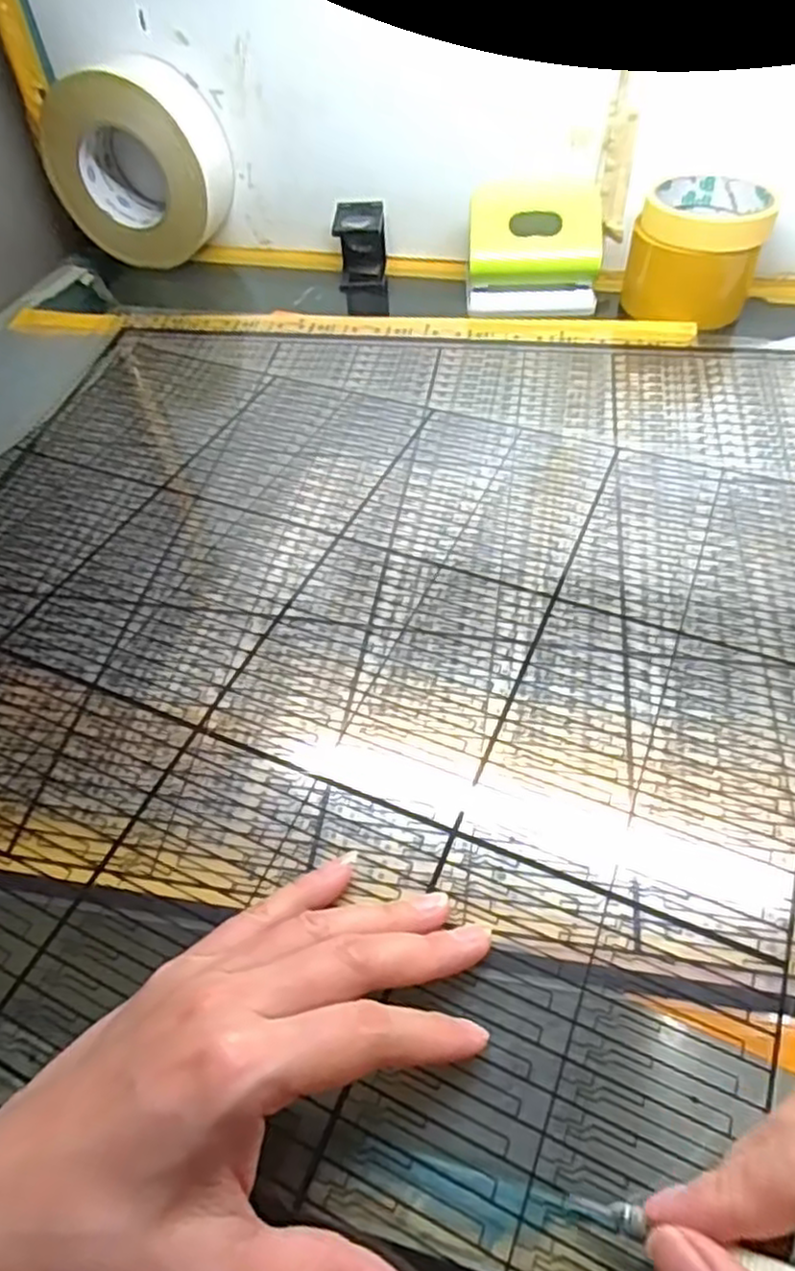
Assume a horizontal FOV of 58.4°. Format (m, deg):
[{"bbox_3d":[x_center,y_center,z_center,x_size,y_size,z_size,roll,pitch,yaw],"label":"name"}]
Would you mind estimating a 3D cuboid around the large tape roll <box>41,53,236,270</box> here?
[{"bbox_3d":[-0.218,-0.394,0.602,0.145,0.134,0.053,9,52,11],"label":"large tape roll"}]

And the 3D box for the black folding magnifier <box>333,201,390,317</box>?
[{"bbox_3d":[-0.030,-0.320,0.617,0.042,0.092,0.034,-2,50,2],"label":"black folding magnifier"}]

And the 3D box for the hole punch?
[{"bbox_3d":[0.105,-0.296,0.542,0.099,0.070,0.060,6,51,8],"label":"hole punch"}]

